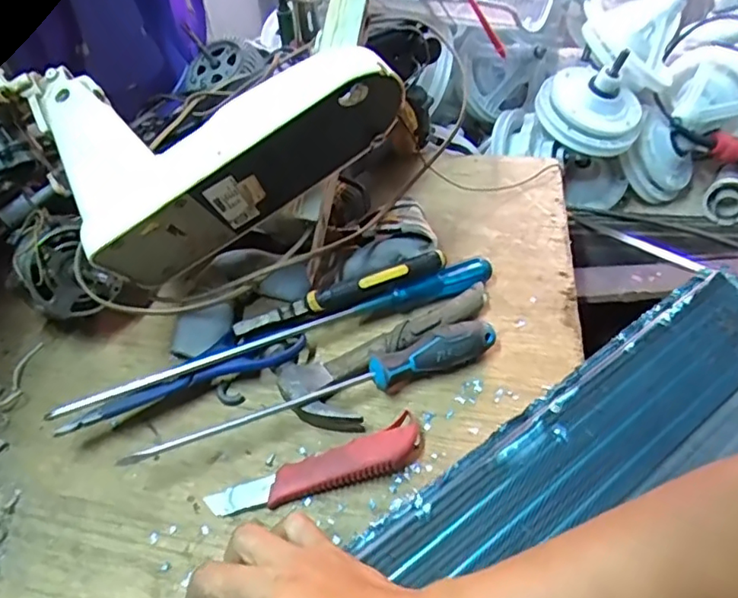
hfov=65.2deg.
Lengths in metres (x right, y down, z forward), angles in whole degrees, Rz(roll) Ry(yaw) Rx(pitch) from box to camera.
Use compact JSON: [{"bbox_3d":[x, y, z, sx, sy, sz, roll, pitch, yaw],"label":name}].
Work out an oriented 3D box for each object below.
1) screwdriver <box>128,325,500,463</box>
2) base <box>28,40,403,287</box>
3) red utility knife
[{"bbox_3d":[-0.037,0.077,0.465,0.302,0.033,0.028,-17,48,-11],"label":"screwdriver"},{"bbox_3d":[-0.116,-0.140,0.481,0.263,0.107,0.162,-31,60,5],"label":"base"},{"bbox_3d":[-0.037,0.122,0.423,0.160,0.030,0.040,-15,47,-9],"label":"red utility knife"}]

